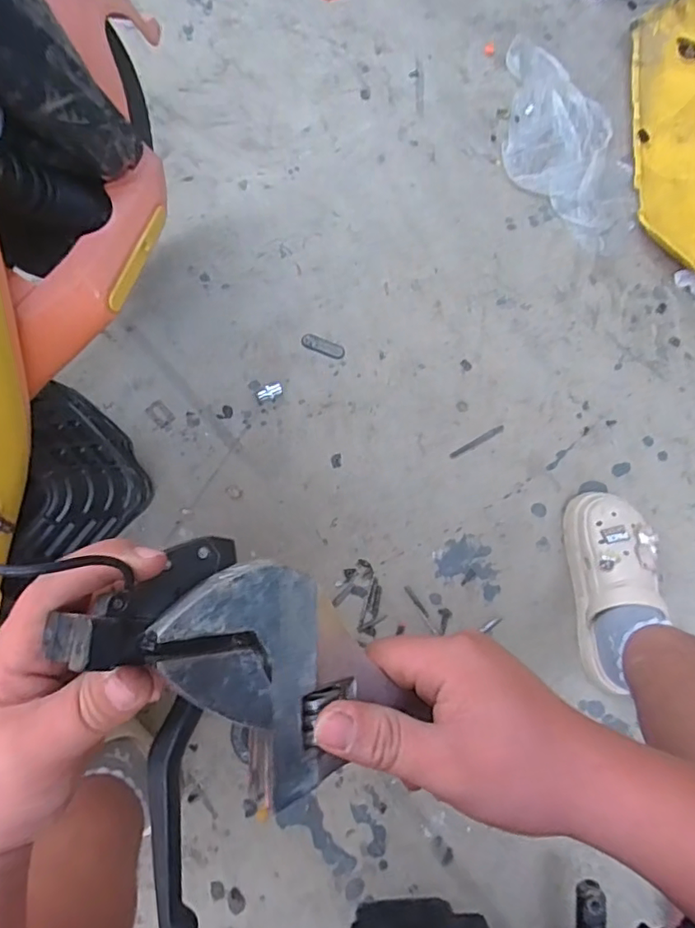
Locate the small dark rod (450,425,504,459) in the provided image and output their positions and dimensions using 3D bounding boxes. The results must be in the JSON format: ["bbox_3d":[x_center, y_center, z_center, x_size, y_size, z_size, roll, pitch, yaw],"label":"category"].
[{"bbox_3d":[0.198,-0.034,0.860,0.095,0.004,0.011,-30,79,-7],"label":"small dark rod"}]

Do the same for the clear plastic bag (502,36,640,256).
[{"bbox_3d":[0.368,-0.560,0.980,0.185,0.021,0.429,-10,78,-3],"label":"clear plastic bag"}]

